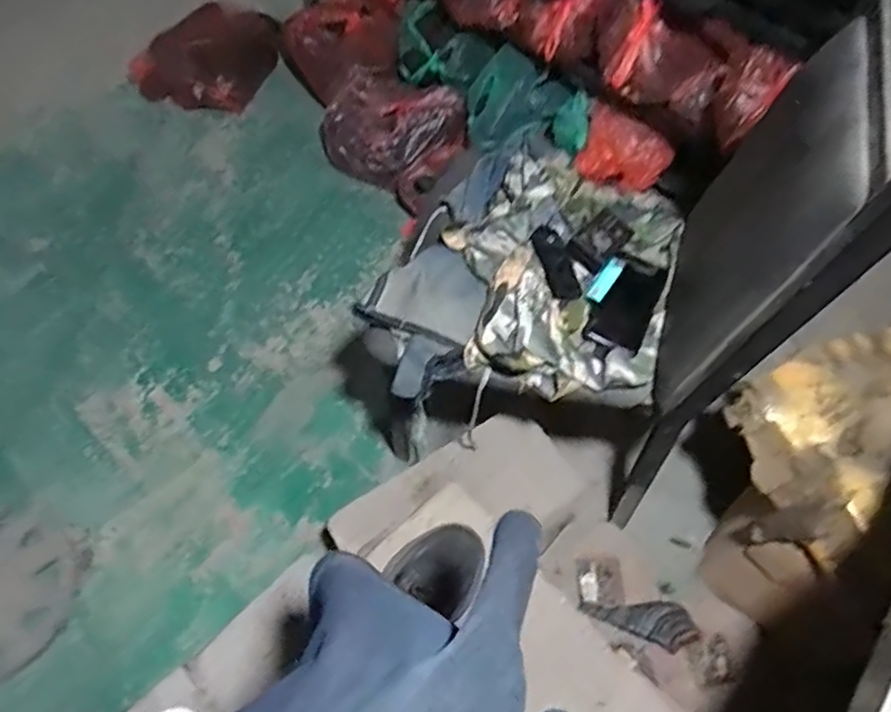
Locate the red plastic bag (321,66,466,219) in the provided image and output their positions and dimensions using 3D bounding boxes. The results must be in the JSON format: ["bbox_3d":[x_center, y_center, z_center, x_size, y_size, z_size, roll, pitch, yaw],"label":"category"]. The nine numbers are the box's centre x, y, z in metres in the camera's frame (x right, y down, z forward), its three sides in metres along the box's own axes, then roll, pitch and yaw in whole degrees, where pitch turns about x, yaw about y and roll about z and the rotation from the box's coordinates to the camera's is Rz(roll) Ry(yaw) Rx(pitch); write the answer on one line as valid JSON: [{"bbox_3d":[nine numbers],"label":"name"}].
[{"bbox_3d":[-0.121,-0.562,1.571,0.367,0.157,0.258,34,66,19],"label":"red plastic bag"}]

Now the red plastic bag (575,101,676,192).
[{"bbox_3d":[0.395,-0.449,1.371,0.197,0.112,0.119,19,62,13],"label":"red plastic bag"}]

